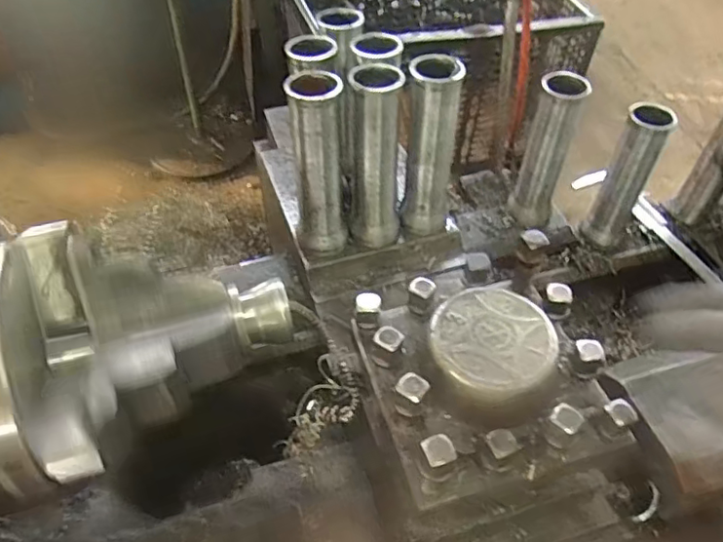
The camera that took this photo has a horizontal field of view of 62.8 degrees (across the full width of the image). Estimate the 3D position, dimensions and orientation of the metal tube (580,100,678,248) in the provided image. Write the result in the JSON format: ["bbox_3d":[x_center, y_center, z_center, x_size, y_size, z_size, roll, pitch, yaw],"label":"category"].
[{"bbox_3d":[0.329,-0.114,0.737,0.052,0.188,0.044,29,54,23],"label":"metal tube"}]

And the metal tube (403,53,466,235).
[{"bbox_3d":[0.073,-0.125,0.618,0.054,0.188,0.049,1,48,1],"label":"metal tube"}]

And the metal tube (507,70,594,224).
[{"bbox_3d":[0.224,-0.145,0.718,0.052,0.196,0.051,13,49,11],"label":"metal tube"}]

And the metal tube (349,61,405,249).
[{"bbox_3d":[0.017,-0.114,0.619,0.050,0.191,0.056,5,48,4],"label":"metal tube"}]

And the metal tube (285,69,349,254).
[{"bbox_3d":[-0.044,-0.103,0.605,0.055,0.192,0.051,-10,49,-9],"label":"metal tube"}]

